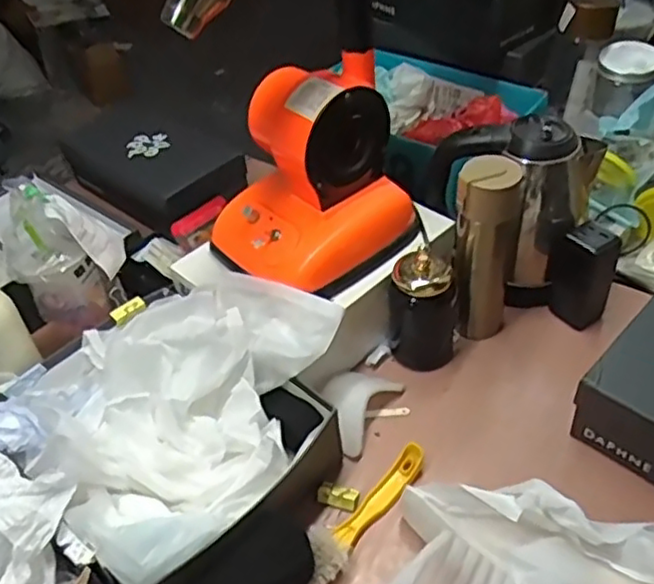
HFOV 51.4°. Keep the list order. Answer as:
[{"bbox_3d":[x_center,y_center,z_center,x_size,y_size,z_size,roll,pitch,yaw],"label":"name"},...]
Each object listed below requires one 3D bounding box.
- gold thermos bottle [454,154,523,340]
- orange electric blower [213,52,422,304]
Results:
[{"bbox_3d":[0.190,-0.051,0.813,0.070,0.242,0.070,7,45,13],"label":"gold thermos bottle"},{"bbox_3d":[-0.020,-0.139,0.789,0.191,0.201,0.202,27,53,30],"label":"orange electric blower"}]

